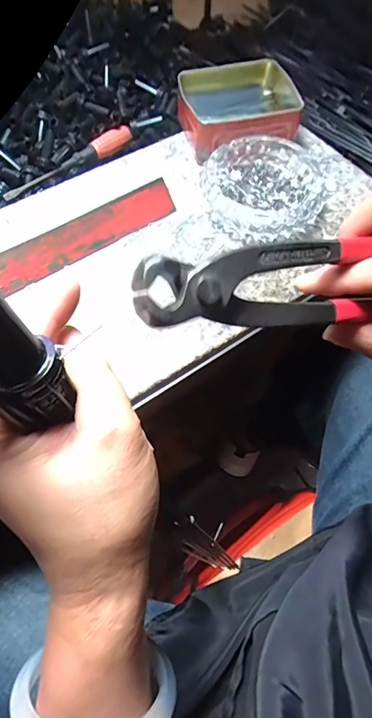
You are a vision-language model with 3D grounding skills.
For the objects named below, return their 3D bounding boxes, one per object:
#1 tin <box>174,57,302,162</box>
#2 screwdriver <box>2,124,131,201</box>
[{"bbox_3d":[0.060,-0.282,0.465,0.124,0.046,0.102,-11,63,-8],"label":"tin"},{"bbox_3d":[-0.128,-0.218,0.452,0.159,0.015,0.016,-37,69,-19],"label":"screwdriver"}]

